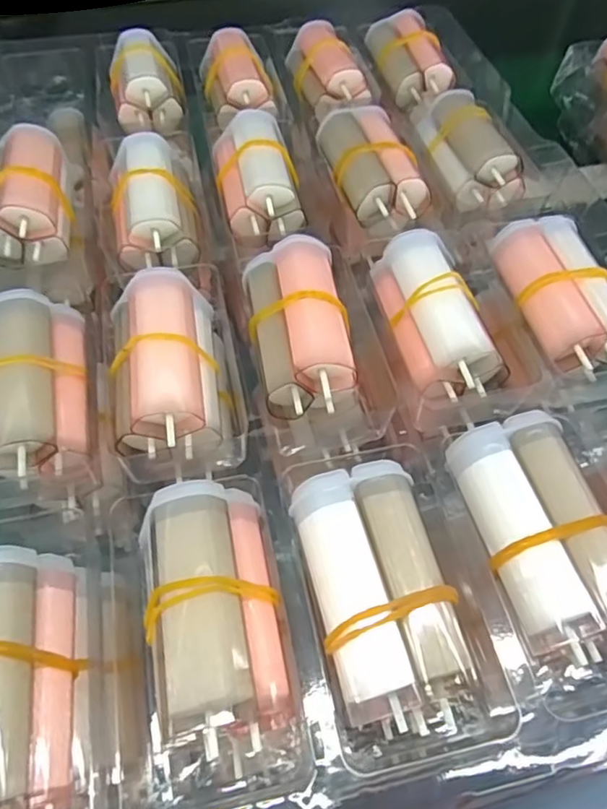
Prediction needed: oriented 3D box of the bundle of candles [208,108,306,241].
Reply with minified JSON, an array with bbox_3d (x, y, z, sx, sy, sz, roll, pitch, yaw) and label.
[{"bbox_3d":[-0.022,-0.109,0.272,0.036,0.025,0.062,-8,55,-6],"label":"bundle of candles"}]

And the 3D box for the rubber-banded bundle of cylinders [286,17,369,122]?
[{"bbox_3d":[0.012,-0.192,0.331,0.030,0.023,0.063,-17,57,-11],"label":"rubber-banded bundle of cylinders"}]

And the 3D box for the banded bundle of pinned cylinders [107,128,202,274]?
[{"bbox_3d":[-0.068,-0.093,0.264,0.035,0.025,0.069,-8,67,-5],"label":"banded bundle of pinned cylinders"}]

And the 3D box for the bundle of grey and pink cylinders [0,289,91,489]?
[{"bbox_3d":[-0.093,-0.007,0.204,0.032,0.027,0.066,-10,56,-7],"label":"bundle of grey and pink cylinders"}]

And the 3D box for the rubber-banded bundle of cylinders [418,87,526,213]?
[{"bbox_3d":[0.082,-0.127,0.286,0.034,0.024,0.065,-10,55,-6],"label":"rubber-banded bundle of cylinders"}]

